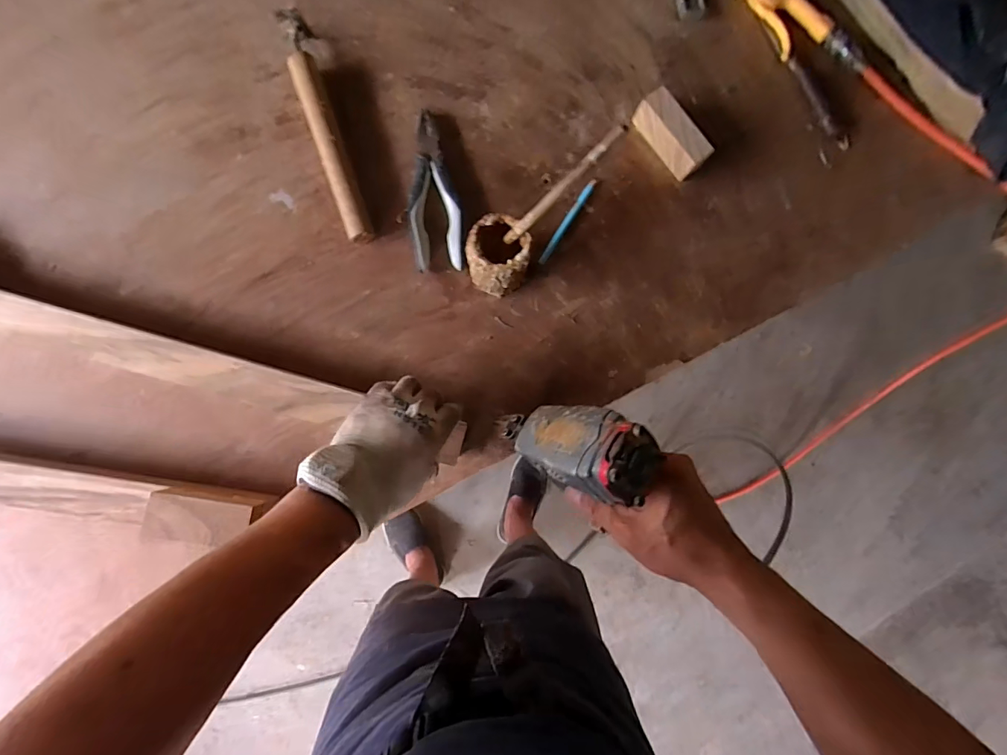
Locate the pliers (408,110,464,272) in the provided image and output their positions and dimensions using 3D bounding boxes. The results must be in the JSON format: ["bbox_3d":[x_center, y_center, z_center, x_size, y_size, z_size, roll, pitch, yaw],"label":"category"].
[{"bbox_3d":[-0.083,-0.230,0.561,0.063,0.022,0.198,-2,86,-4],"label":"pliers"}]

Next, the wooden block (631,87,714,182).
[{"bbox_3d":[0.210,-0.302,0.569,0.035,0.050,0.103,-35,89,-5],"label":"wooden block"}]

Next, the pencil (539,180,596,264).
[{"bbox_3d":[0.082,-0.198,0.577,0.012,0.004,0.127,32,85,-1],"label":"pencil"}]

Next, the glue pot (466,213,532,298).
[{"bbox_3d":[-0.006,-0.135,0.520,0.068,0.096,0.065,0,86,-4],"label":"glue pot"}]

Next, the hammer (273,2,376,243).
[{"bbox_3d":[-0.209,-0.297,0.549,0.046,0.036,0.281,-17,87,-5],"label":"hammer"}]

